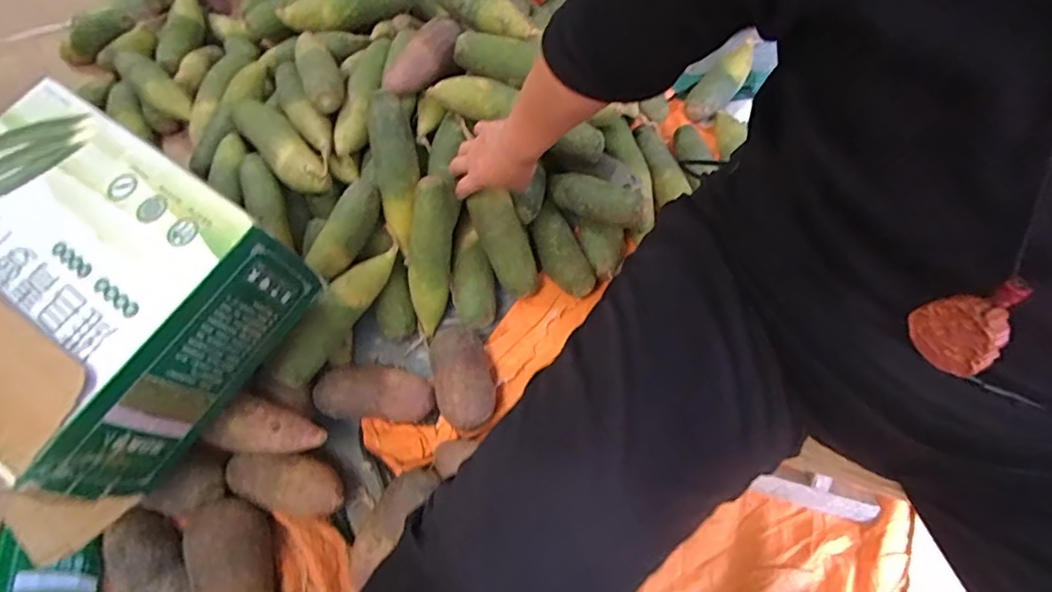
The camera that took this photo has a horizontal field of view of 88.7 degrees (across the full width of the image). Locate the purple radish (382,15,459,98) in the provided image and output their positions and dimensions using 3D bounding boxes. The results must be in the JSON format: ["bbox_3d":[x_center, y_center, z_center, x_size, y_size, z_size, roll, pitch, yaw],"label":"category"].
[{"bbox_3d":[-0.134,-0.314,0.725,0.060,0.043,0.129,38,84,20],"label":"purple radish"}]

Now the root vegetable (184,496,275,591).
[{"bbox_3d":[-0.304,0.295,0.559,0.074,0.051,0.169,-19,75,-9],"label":"root vegetable"}]

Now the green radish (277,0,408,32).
[{"bbox_3d":[-0.285,-0.456,0.857,0.193,0.052,0.062,-31,65,-14],"label":"green radish"}]

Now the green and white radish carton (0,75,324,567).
[{"bbox_3d":[-0.456,0.005,0.527,0.344,0.154,0.321,30,66,17],"label":"green and white radish carton"}]

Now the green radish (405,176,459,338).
[{"bbox_3d":[-0.125,-0.053,0.713,0.051,0.203,0.055,9,17,6],"label":"green radish"}]

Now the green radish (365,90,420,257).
[{"bbox_3d":[-0.174,-0.165,0.707,0.057,0.053,0.204,-7,91,-2],"label":"green radish"}]

